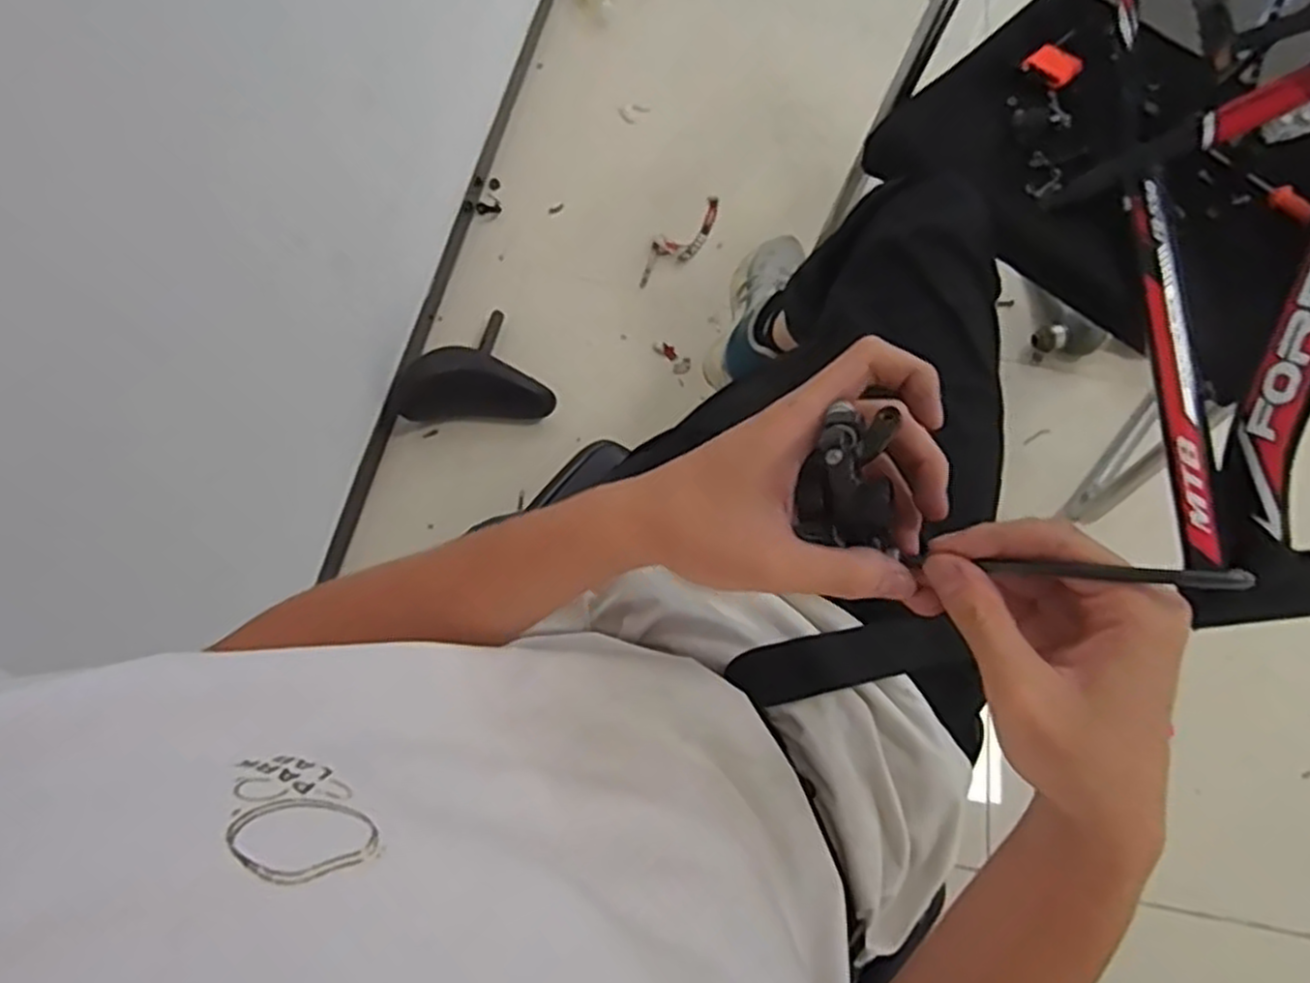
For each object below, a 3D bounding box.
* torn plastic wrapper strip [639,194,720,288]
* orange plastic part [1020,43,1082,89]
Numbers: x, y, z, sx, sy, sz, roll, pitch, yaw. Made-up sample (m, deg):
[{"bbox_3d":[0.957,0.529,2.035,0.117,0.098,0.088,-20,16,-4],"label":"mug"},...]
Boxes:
[{"bbox_3d":[0.050,-0.445,1.355,0.070,0.008,0.240,41,72,15],"label":"torn plastic wrapper strip"},{"bbox_3d":[0.458,-0.491,0.880,0.055,0.014,0.047,40,70,13],"label":"orange plastic part"}]

